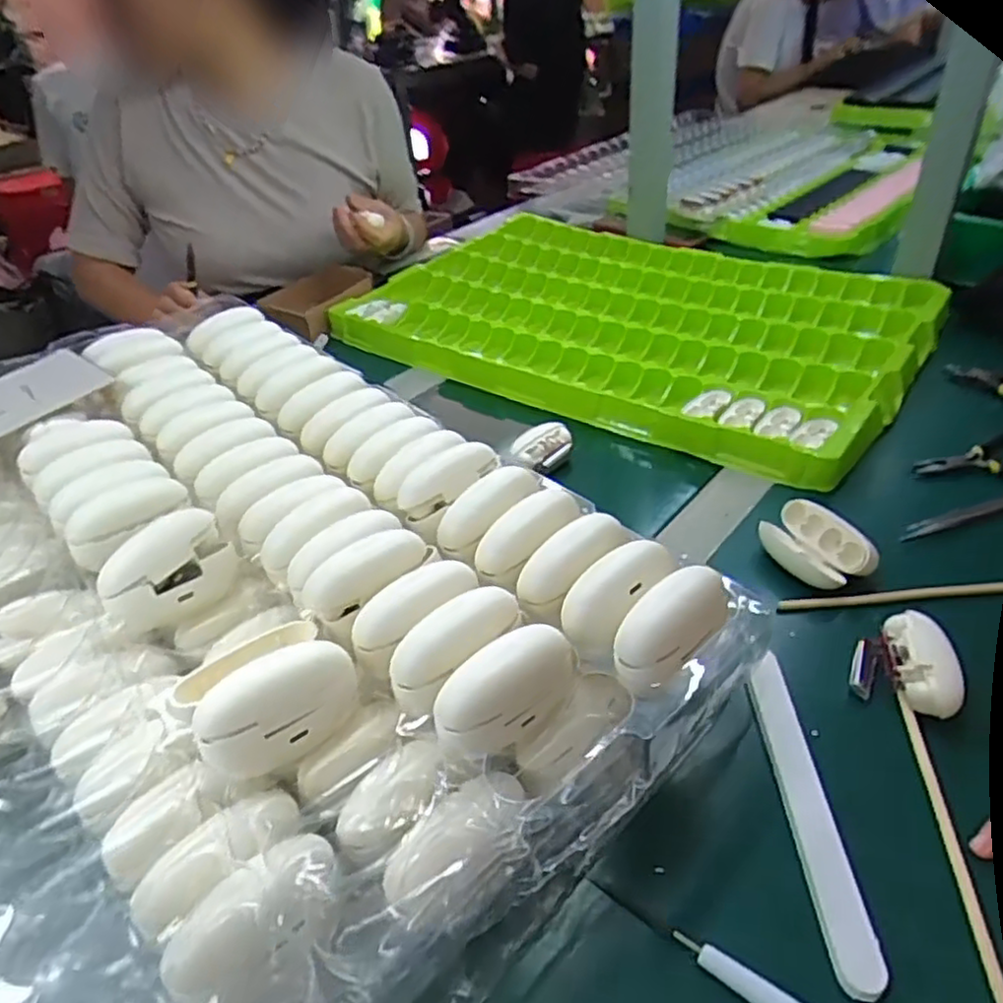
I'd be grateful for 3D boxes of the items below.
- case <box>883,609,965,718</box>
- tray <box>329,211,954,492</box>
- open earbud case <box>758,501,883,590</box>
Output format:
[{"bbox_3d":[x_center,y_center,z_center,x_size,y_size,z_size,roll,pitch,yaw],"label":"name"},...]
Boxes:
[{"bbox_3d":[0.233,0.092,0.390,0.028,0.035,0.059,6,38,13],"label":"case"},{"bbox_3d":[0.138,-0.222,0.792,0.611,0.026,0.422,28,48,35],"label":"tray"},{"bbox_3d":[0.211,0.030,0.469,0.053,0.034,0.067,-17,39,-16],"label":"open earbud case"}]

